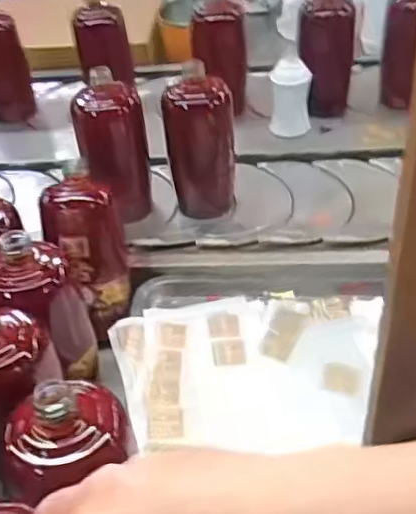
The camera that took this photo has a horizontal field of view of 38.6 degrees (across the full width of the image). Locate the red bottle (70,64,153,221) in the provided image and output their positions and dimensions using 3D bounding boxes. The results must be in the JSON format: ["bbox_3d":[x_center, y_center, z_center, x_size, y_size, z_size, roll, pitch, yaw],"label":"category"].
[{"bbox_3d":[-0.113,-0.131,0.727,0.079,0.174,0.085,-14,42,-9],"label":"red bottle"}]

